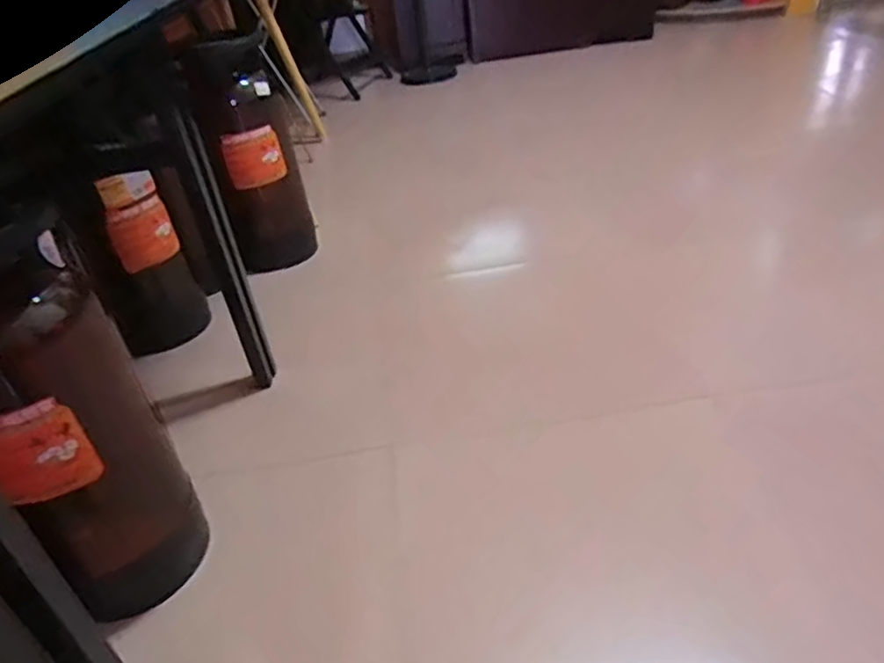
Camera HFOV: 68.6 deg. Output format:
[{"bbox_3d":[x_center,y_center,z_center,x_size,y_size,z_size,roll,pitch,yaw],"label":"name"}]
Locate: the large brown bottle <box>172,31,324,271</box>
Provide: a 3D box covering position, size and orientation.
[{"bbox_3d":[-0.501,-0.452,1.686,0.210,0.554,0.250,-21,38,-20],"label":"large brown bottle"}]

